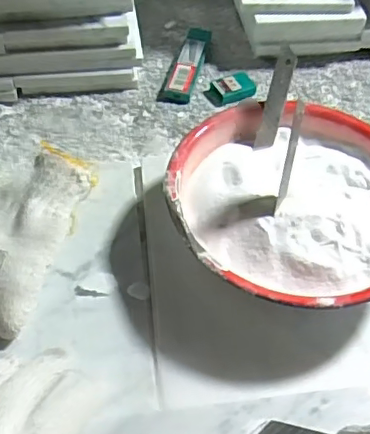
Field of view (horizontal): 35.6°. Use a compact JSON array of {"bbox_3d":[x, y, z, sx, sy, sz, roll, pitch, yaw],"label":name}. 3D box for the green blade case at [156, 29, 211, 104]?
[{"bbox_3d":[0.003,-0.144,0.532,0.027,0.012,0.109,13,53,7],"label":"green blade case"}]

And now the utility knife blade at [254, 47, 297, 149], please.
[{"bbox_3d":[0.066,-0.084,0.412,0.013,0.008,0.071,16,93,10],"label":"utility knife blade"}]

